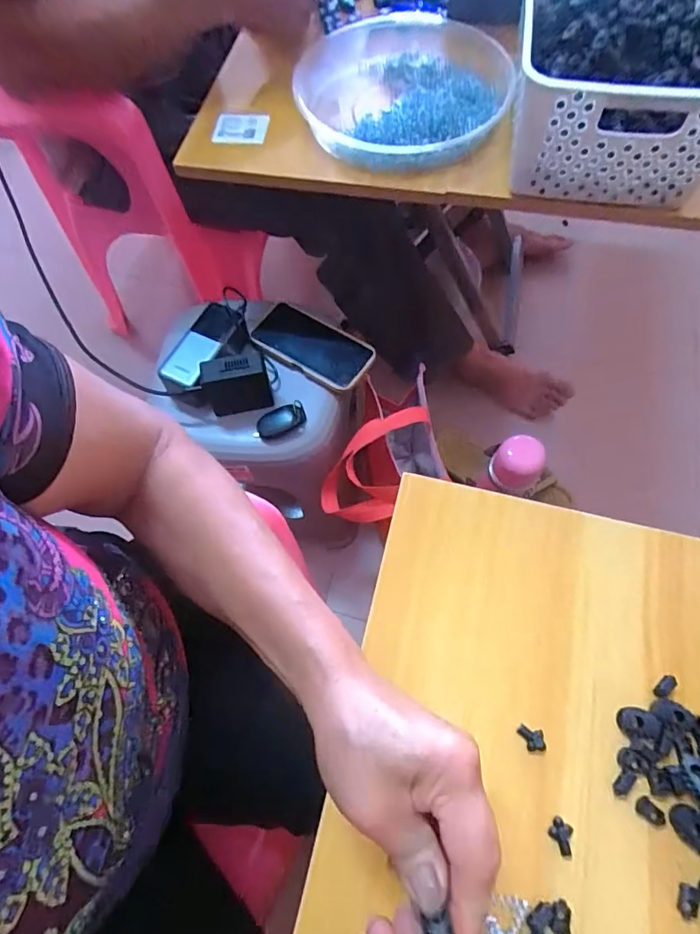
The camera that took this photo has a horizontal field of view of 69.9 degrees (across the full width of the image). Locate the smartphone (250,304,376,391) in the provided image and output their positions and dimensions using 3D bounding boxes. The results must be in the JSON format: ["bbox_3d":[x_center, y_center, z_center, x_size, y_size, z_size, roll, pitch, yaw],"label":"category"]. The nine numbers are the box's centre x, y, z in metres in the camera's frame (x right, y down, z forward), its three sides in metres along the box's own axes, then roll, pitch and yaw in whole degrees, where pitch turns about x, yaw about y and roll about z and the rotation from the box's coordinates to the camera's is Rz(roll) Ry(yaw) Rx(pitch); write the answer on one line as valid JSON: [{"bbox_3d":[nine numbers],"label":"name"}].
[{"bbox_3d":[-0.051,-0.165,0.675,0.161,0.019,0.085,26,69,14],"label":"smartphone"}]

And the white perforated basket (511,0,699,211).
[{"bbox_3d":[0.261,-0.413,0.493,0.200,0.119,0.323,7,65,5],"label":"white perforated basket"}]

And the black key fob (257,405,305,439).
[{"bbox_3d":[-0.087,-0.056,0.638,0.063,0.021,0.035,-16,65,-5],"label":"black key fob"}]

